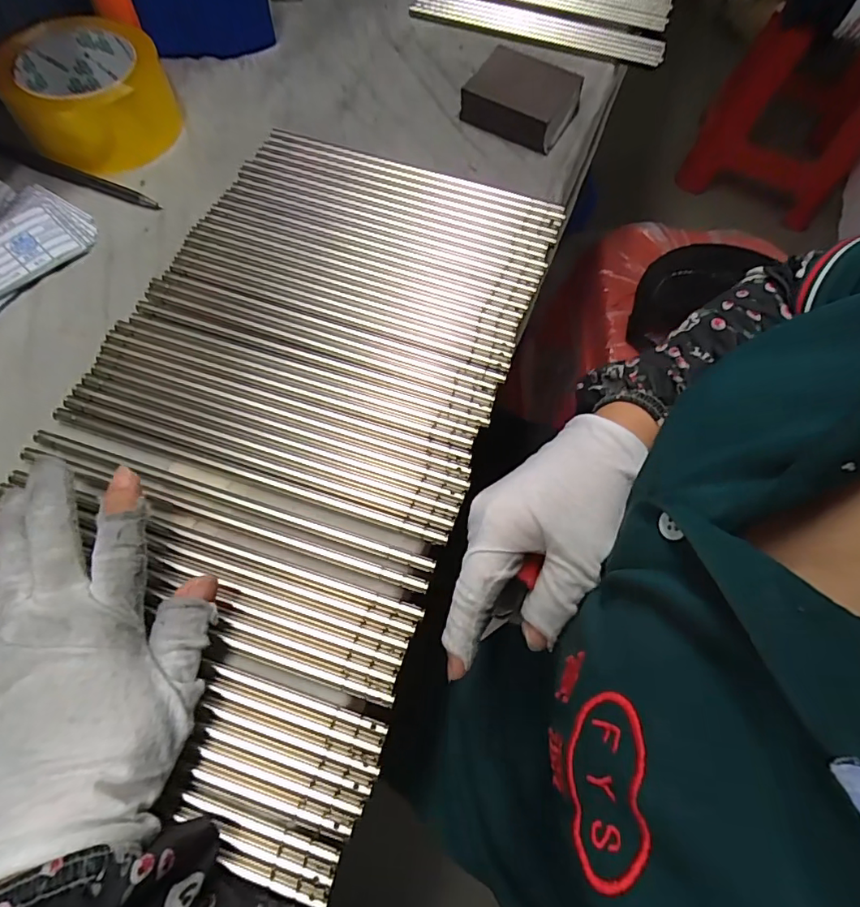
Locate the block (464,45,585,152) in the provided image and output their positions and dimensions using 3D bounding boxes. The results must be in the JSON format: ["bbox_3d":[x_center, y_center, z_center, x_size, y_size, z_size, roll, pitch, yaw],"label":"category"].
[{"bbox_3d":[0.075,-0.288,0.405,0.078,0.024,0.072,28,68,9],"label":"block"}]

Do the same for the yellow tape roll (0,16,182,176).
[{"bbox_3d":[-0.244,-0.264,0.365,0.099,0.054,0.099,1,67,-2],"label":"yellow tape roll"}]

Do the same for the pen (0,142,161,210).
[{"bbox_3d":[-0.254,-0.198,0.359,0.133,0.010,0.010,19,67,5],"label":"pen"}]

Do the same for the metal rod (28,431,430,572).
[{"bbox_3d":[-0.107,0.025,0.270,0.226,0.004,0.009,17,67,5],"label":"metal rod"}]

